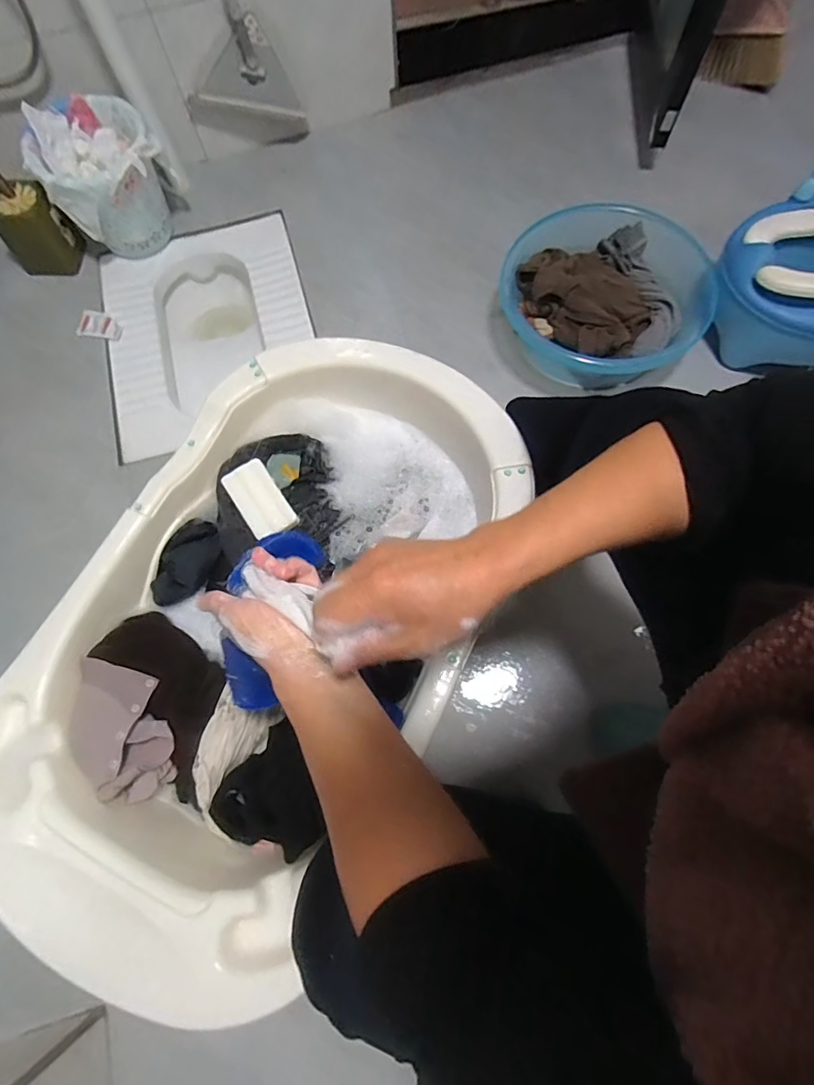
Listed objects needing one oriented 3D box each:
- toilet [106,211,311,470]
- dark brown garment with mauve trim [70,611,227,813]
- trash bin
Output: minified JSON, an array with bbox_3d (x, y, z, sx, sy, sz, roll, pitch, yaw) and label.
[{"bbox_3d":[-0.431,-0.442,1.161,0.437,0.171,0.552,-16,71,-3],"label":"toilet"},{"bbox_3d":[-0.342,0.217,0.663,0.174,0.078,0.226,14,72,7],"label":"dark brown garment with mauve trim"},{"bbox_3d":[-0.618,-0.751,1.047,0.239,0.200,0.226,-24,72,-6],"label":"trash bin"}]

